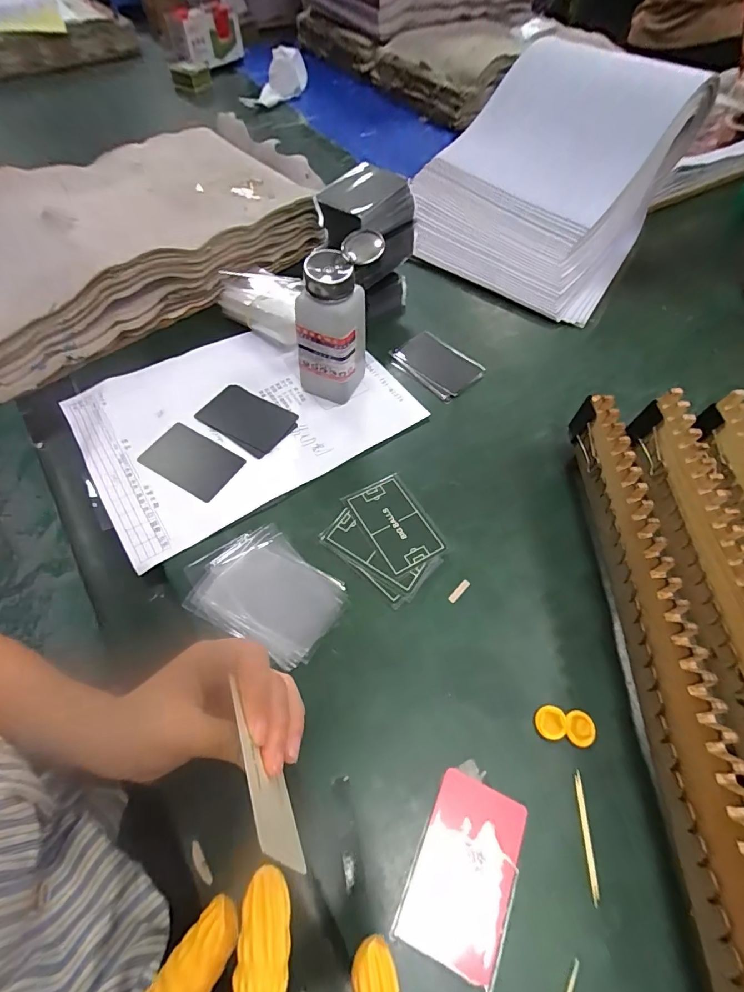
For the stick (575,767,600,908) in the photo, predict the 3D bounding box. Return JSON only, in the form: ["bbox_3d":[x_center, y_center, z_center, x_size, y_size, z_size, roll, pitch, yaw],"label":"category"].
[{"bbox_3d":[0.131,0.206,0.261,0.004,0.004,0.064,4,60,0],"label":"stick"}]

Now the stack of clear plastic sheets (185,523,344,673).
[{"bbox_3d":[-0.082,0.072,0.329,0.115,0.006,0.081,33,64,15],"label":"stack of clear plastic sheets"}]

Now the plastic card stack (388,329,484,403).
[{"bbox_3d":[0.068,-0.146,0.470,0.095,0.007,0.067,38,66,18],"label":"plastic card stack"}]

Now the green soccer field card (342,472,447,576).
[{"bbox_3d":[0.020,0.022,0.364,0.053,0.004,0.084,-27,65,-16],"label":"green soccer field card"}]

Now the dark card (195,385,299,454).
[{"bbox_3d":[-0.124,-0.080,0.429,0.089,0.004,0.056,26,63,12],"label":"dark card"}]

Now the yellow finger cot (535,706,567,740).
[{"bbox_3d":[0.122,0.153,0.290,0.021,0.004,0.020,1,60,-2],"label":"yellow finger cot"}]

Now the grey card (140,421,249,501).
[{"bbox_3d":[-0.165,-0.032,0.395,0.083,0.004,0.053,29,62,13],"label":"grey card"}]

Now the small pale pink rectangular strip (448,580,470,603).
[{"bbox_3d":[0.069,0.075,0.338,0.023,0.004,0.006,-40,69,-22],"label":"small pale pink rectangular strip"}]

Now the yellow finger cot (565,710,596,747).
[{"bbox_3d":[0.141,0.157,0.290,0.020,0.004,0.021,7,60,1],"label":"yellow finger cot"}]

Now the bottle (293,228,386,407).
[{"bbox_3d":[-0.030,-0.158,0.398,0.056,0.137,0.071,25,62,11],"label":"bottle"}]

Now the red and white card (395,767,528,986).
[{"bbox_3d":[0.056,0.218,0.252,0.054,0.004,0.086,23,62,10],"label":"red and white card"}]

